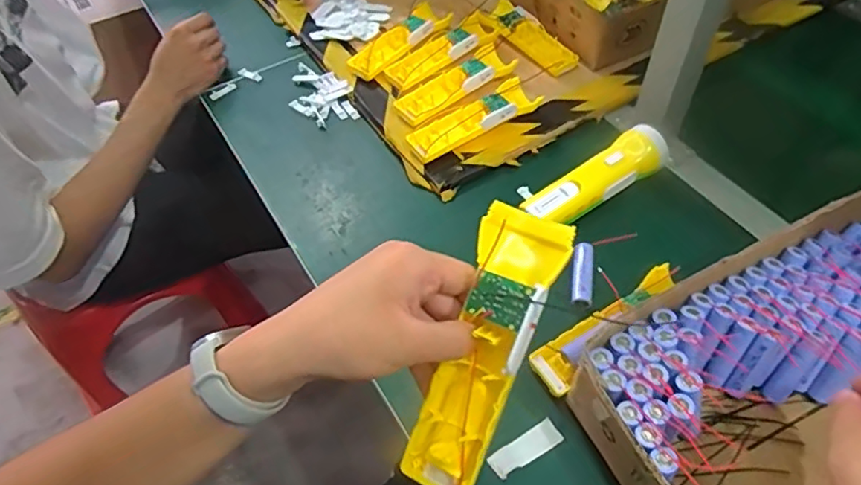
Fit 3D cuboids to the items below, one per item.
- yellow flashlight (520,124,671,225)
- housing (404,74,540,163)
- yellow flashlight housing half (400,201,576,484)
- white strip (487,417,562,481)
[{"bbox_3d":[0.177,-0.062,0.612,0.180,0.047,0.045,-31,57,-19],"label":"yellow flashlight"},{"bbox_3d":[0.051,-0.143,0.672,0.158,0.021,0.047,-29,56,-18],"label":"housing"},{"bbox_3d":[0.029,0.062,0.329,0.046,0.035,0.164,22,91,19],"label":"yellow flashlight housing half"},{"bbox_3d":[0.076,0.166,0.469,0.062,0.004,0.021,-27,57,-19],"label":"white strip"}]

